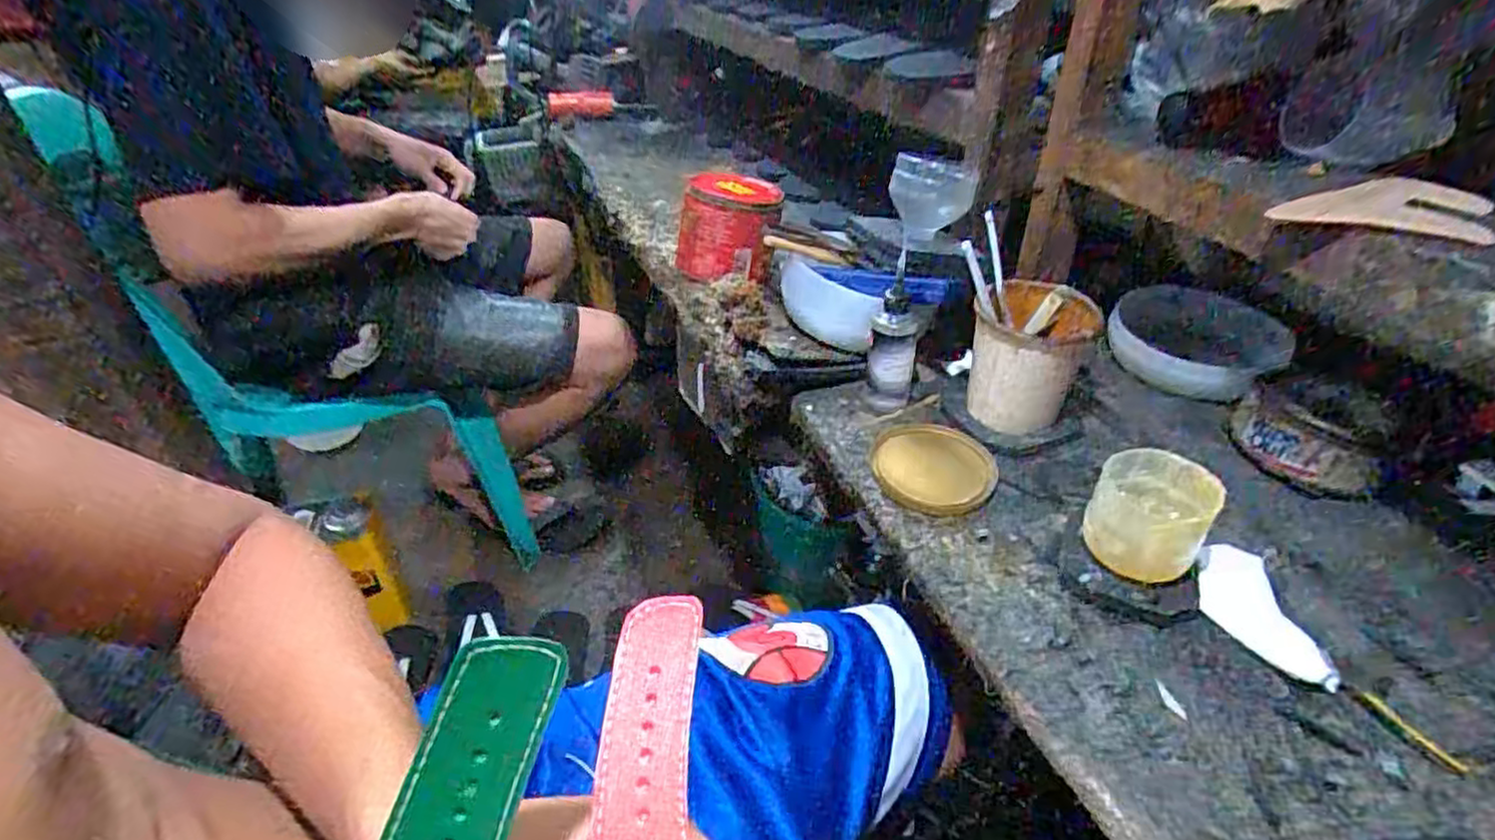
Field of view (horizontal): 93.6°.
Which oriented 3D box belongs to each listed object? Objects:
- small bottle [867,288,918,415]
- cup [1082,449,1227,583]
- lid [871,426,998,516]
[{"bbox_3d":[0.126,-0.059,0.613,0.042,0.091,0.040,-5,39,-1],"label":"small bottle"},{"bbox_3d":[0.265,0.067,0.470,0.067,0.067,0.078,23,43,28],"label":"cup"},{"bbox_3d":[0.150,0.035,0.565,0.095,0.007,0.096,-4,40,3],"label":"lid"}]

